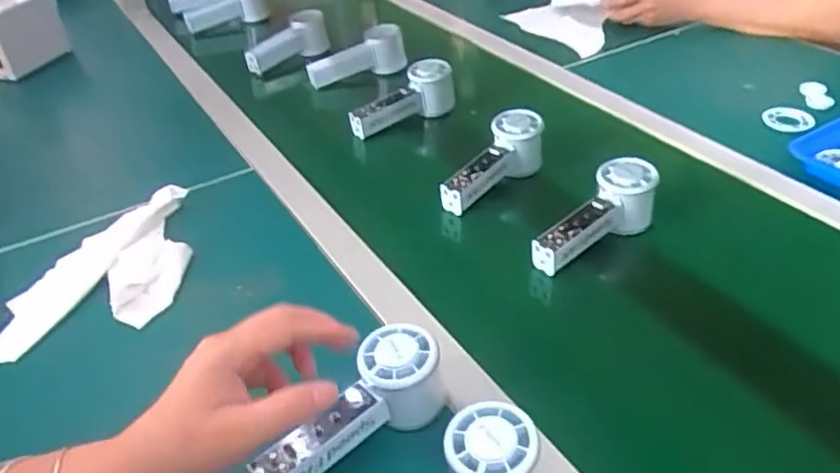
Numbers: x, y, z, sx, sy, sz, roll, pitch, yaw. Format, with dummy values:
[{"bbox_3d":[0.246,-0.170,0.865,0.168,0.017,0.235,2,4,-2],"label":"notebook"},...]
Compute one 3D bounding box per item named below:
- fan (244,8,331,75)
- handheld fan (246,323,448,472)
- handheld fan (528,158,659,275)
[{"bbox_3d":[-0.202,-0.292,1.044,0.132,0.051,0.067,-27,37,4],"label":"fan"},{"bbox_3d":[-0.046,0.131,0.484,0.148,0.061,0.046,-39,46,-18],"label":"handheld fan"},{"bbox_3d":[0.172,-0.013,0.669,0.154,0.063,0.052,-38,45,-15],"label":"handheld fan"}]

